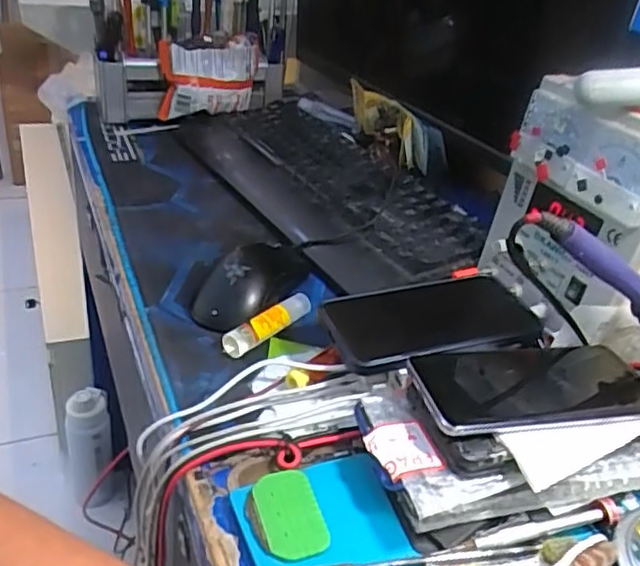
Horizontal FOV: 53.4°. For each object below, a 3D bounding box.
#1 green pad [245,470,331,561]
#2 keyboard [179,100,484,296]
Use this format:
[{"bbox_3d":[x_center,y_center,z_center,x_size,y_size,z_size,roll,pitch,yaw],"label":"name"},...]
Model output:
[{"bbox_3d":[-0.020,0.135,0.370,0.042,0.008,0.056,-4,35,-19],"label":"green pad"},{"bbox_3d":[-0.002,-0.119,0.736,0.183,0.040,0.460,-10,37,-27],"label":"keyboard"}]

